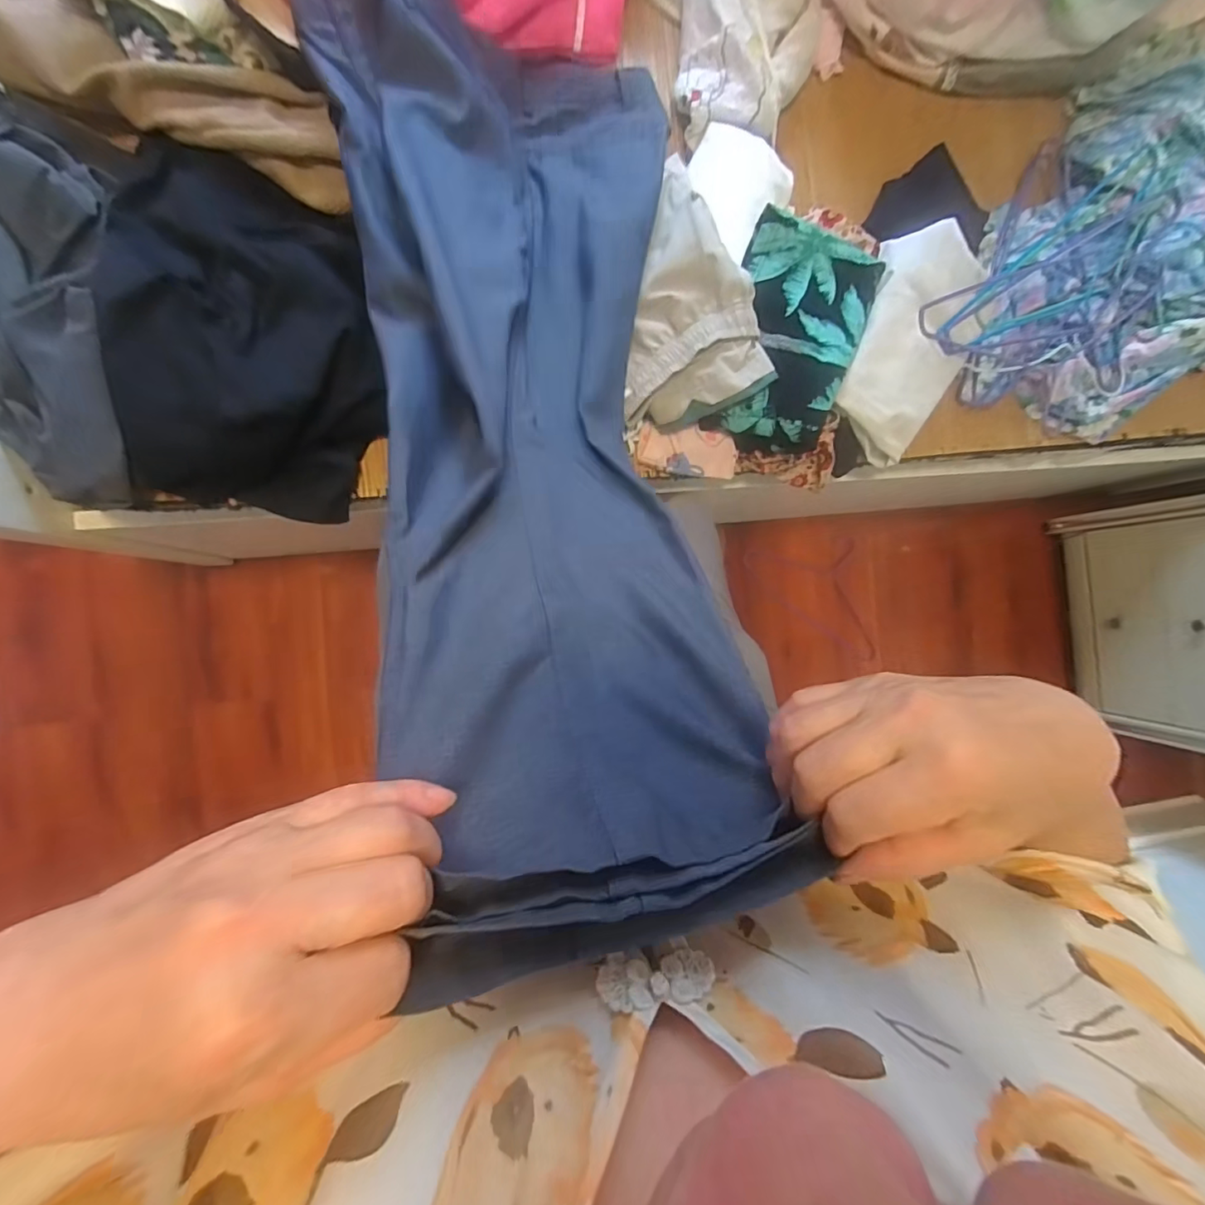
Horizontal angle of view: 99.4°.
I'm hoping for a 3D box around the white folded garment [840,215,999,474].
[{"bbox_3d":[0.399,-0.336,0.675,0.177,0.078,0.261,30,85,-7],"label":"white folded garment"}]

